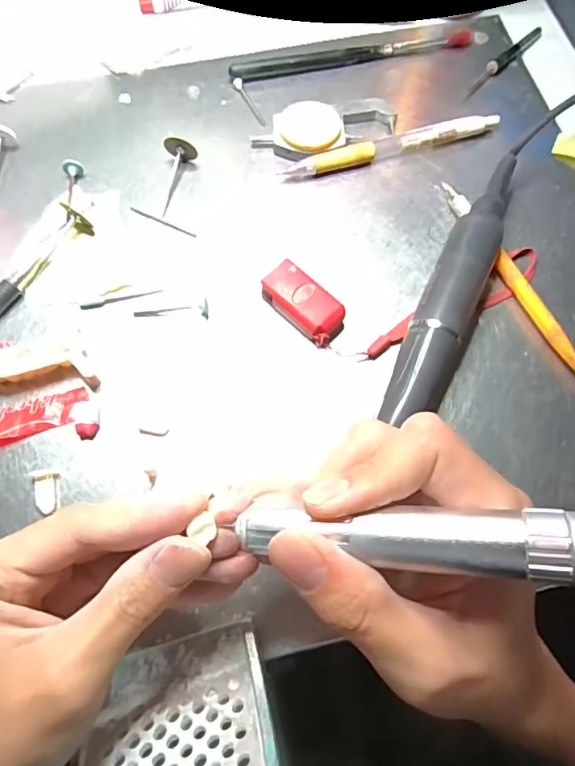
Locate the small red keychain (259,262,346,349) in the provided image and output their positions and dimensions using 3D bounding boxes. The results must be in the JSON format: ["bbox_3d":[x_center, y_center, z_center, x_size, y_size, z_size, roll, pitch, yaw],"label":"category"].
[{"bbox_3d":[0.008,-0.040,0.262,0.044,0.019,0.025,41,74,13],"label":"small red keychain"}]

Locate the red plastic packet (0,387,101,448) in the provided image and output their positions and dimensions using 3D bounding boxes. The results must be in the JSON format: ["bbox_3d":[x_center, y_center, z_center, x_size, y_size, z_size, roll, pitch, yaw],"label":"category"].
[{"bbox_3d":[-0.125,0.018,0.241,0.066,0.010,0.025,-8,70,-4],"label":"red plastic packet"}]

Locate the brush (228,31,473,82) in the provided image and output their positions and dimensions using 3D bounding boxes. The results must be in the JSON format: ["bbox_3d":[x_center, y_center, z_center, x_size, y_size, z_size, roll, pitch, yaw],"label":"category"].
[{"bbox_3d":[0.045,-0.222,0.338,0.167,0.008,0.015,-14,71,-6],"label":"brush"}]

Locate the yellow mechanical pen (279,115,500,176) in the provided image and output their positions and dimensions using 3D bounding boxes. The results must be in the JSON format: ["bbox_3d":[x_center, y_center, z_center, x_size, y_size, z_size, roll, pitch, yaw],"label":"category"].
[{"bbox_3d":[0.065,-0.145,0.307,0.138,0.013,0.012,-18,71,-8],"label":"yellow mechanical pen"}]

